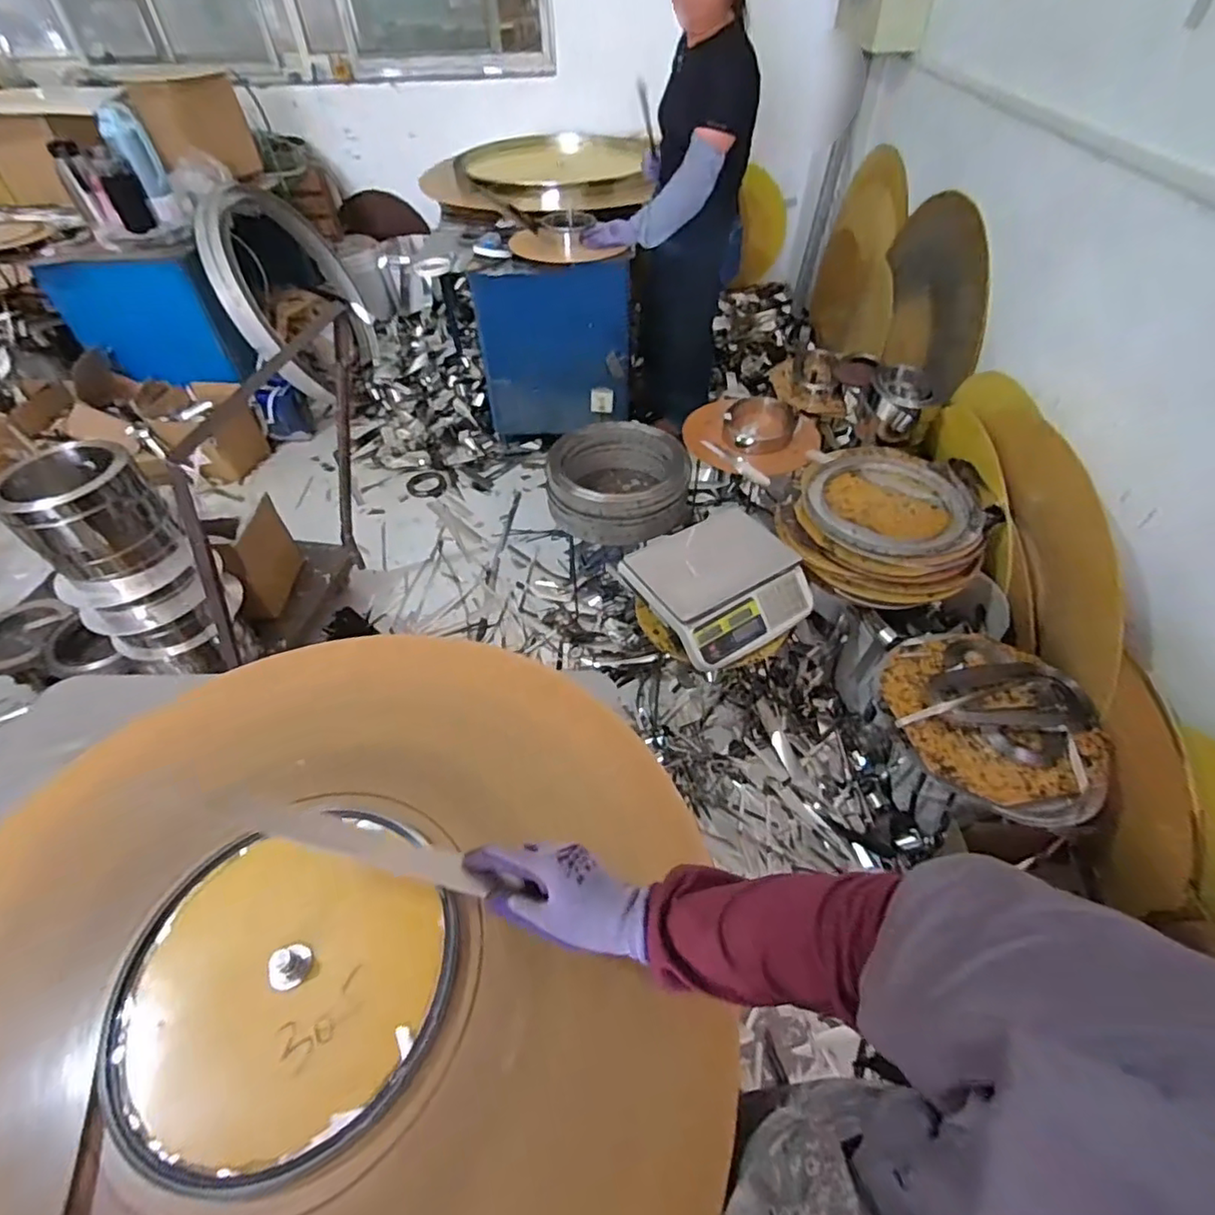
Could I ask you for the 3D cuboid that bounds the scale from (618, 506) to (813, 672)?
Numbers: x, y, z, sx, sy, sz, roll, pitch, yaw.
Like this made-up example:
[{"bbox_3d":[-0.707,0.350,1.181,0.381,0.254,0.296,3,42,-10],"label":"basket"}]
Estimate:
[{"bbox_3d":[0.252,-0.064,1.323,0.347,0.125,0.313,-28,53,-22],"label":"scale"}]

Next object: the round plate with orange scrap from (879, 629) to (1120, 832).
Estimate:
[{"bbox_3d":[0.734,0.206,1.141,0.361,0.074,0.412,-18,50,-14],"label":"round plate with orange scrap"}]

